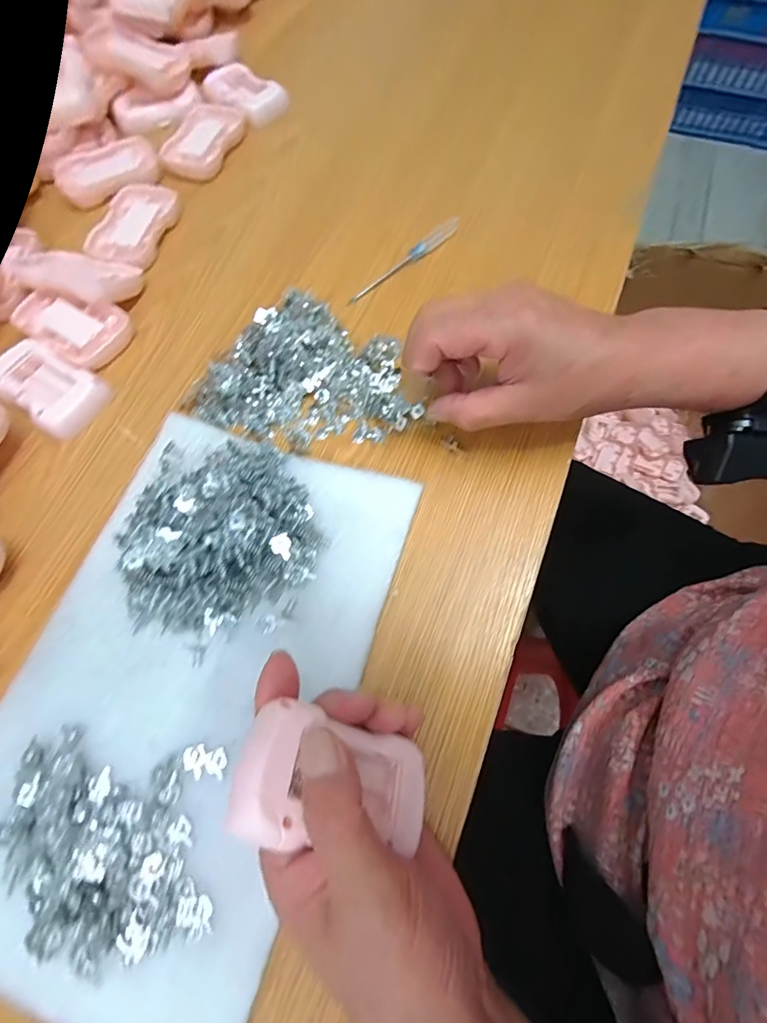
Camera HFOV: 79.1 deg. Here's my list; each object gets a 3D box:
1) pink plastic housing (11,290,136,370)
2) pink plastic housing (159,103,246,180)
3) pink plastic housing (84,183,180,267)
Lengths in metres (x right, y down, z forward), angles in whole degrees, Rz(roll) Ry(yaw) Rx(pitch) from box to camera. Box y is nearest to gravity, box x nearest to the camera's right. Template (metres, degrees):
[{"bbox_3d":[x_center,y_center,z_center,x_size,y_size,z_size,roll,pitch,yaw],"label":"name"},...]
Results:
[{"bbox_3d":[-0.243,-0.147,0.363,0.089,0.013,0.053,28,70,10],"label":"pink plastic housing"},{"bbox_3d":[-0.173,-0.358,0.447,0.055,0.012,0.092,18,69,6],"label":"pink plastic housing"},{"bbox_3d":[-0.217,-0.250,0.407,0.058,0.010,0.095,12,68,4],"label":"pink plastic housing"}]

